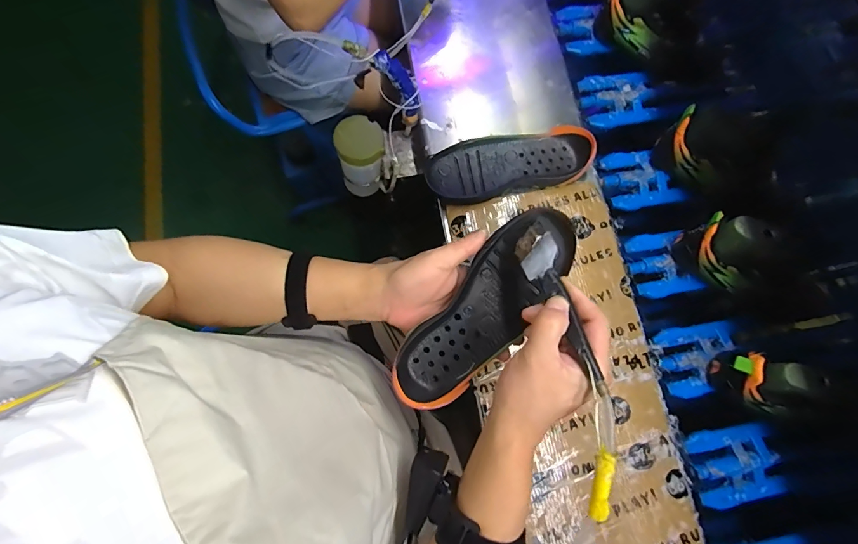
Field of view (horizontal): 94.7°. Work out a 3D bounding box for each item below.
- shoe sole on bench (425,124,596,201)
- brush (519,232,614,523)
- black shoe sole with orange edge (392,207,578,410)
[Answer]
[{"bbox_3d":[0.106,-0.154,0.548,0.229,0.043,0.091,-13,77,0],"label":"shoe sole on bench"},{"bbox_3d":[0.112,0.068,0.313,0.011,0.037,0.217,12,57,-35],"label":"brush"},{"bbox_3d":[0.054,0.038,0.385,0.078,0.059,0.223,39,97,7],"label":"black shoe sole with orange edge"}]

